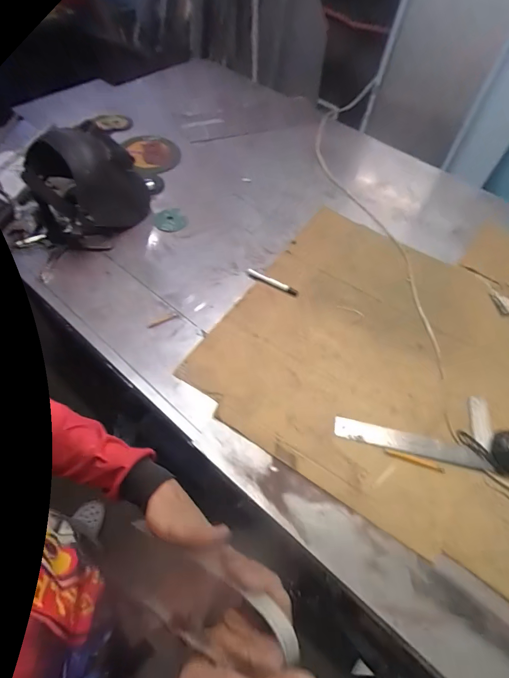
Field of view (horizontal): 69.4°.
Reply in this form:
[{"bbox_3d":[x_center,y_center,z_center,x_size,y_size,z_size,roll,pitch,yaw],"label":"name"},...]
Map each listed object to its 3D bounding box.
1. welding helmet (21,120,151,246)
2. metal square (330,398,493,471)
[{"bbox_3d":[-0.446,-0.395,0.947,0.234,0.257,0.234,-38,66,-24],"label":"welding helmet"},{"bbox_3d":[0.325,0.163,0.750,0.307,0.007,0.150,11,58,5],"label":"metal square"}]

